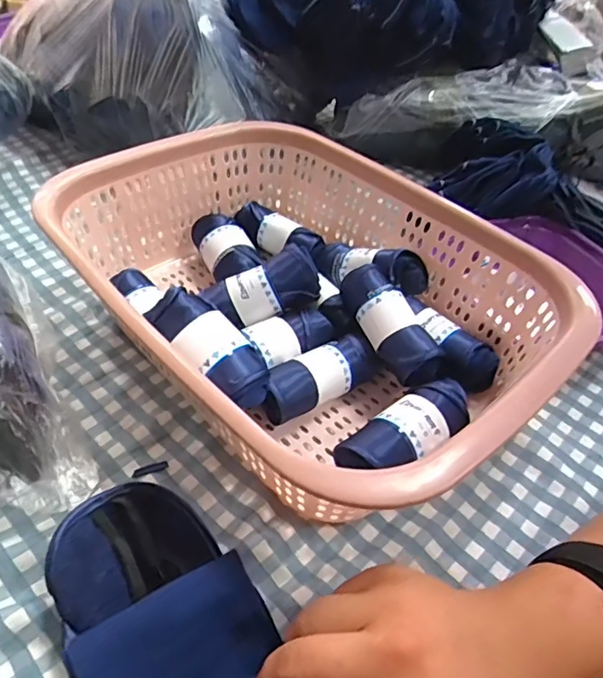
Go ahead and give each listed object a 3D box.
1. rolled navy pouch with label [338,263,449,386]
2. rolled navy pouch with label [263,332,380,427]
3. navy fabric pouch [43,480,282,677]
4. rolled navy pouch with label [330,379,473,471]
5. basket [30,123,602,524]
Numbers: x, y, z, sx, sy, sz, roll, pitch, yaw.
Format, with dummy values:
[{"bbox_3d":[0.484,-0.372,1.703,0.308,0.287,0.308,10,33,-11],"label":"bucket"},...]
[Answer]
[{"bbox_3d":[0.069,-0.012,0.405,0.039,0.037,0.101,-21,65,-25],"label":"rolled navy pouch with label"},{"bbox_3d":[0.011,0.026,0.396,0.094,0.034,0.039,-24,52,-27],"label":"rolled navy pouch with label"},{"bbox_3d":[-0.066,0.146,0.265,0.088,0.039,0.168,-24,53,-28],"label":"navy fabric pouch"},{"bbox_3d":[0.070,0.064,0.357,0.096,0.034,0.039,-22,52,-26],"label":"rolled navy pouch with label"},{"bbox_3d":[-0.004,-0.030,0.412,0.266,0.106,0.353,-31,56,-32],"label":"basket"}]

